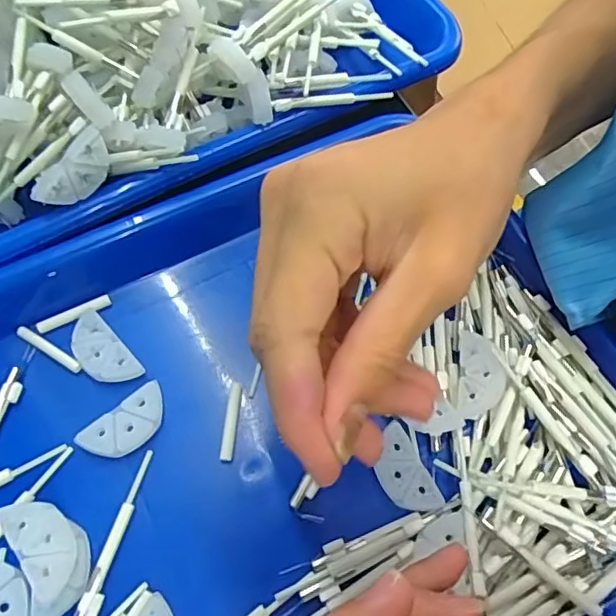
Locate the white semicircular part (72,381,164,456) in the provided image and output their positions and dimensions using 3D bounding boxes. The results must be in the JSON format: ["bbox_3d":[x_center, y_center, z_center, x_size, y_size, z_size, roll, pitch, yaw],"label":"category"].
[{"bbox_3d":[-0.077,0.050,0.246,0.038,0.005,0.020,-35,72,-17],"label":"white semicircular part"}]

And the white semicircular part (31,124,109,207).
[{"bbox_3d":[-0.101,-0.059,0.251,0.038,0.020,0.005,-47,47,-2],"label":"white semicircular part"}]

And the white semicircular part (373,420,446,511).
[{"bbox_3d":[0.040,0.069,0.243,0.020,0.004,0.038,-24,69,-14],"label":"white semicircular part"}]

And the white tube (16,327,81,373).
[{"bbox_3d":[-0.117,0.019,0.259,0.035,0.004,0.006,31,67,11],"label":"white tube"}]

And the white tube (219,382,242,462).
[{"bbox_3d":[-0.033,0.049,0.250,0.005,0.004,0.034,6,65,0],"label":"white tube"}]

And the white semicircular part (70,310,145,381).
[{"bbox_3d":[-0.093,0.020,0.258,0.020,0.006,0.037,-38,73,-18],"label":"white semicircular part"}]

